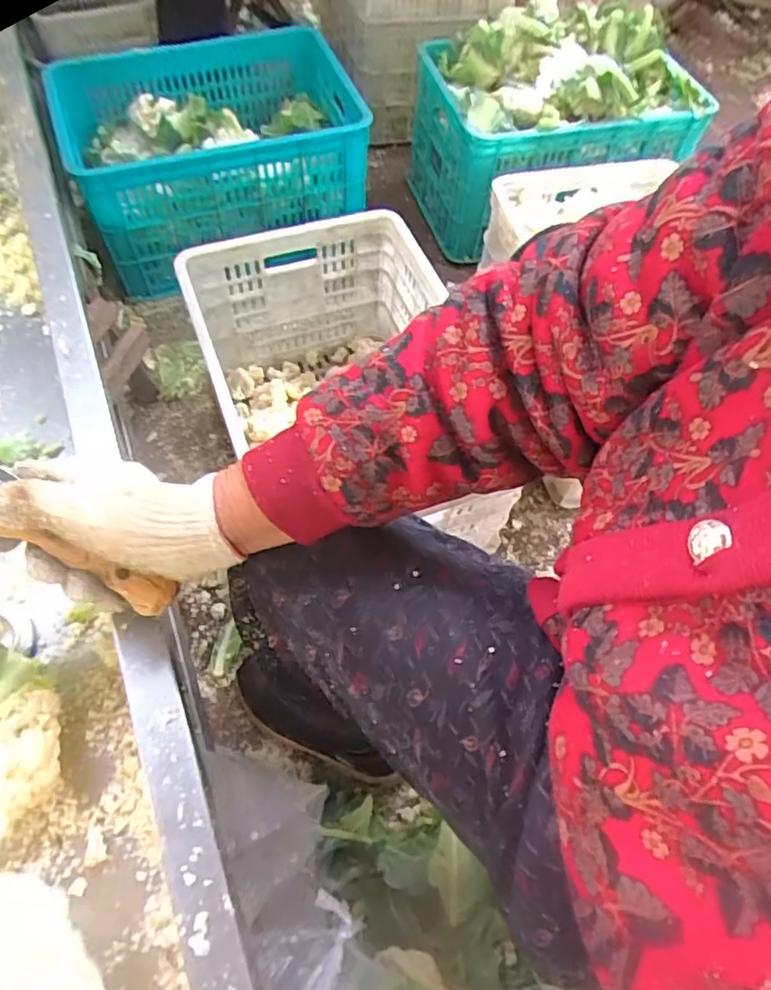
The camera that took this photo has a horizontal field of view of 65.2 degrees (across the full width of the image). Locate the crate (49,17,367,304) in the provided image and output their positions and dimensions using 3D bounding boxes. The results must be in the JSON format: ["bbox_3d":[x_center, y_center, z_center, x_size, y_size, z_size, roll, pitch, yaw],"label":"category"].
[{"bbox_3d":[-0.312,-0.662,1.147,0.510,0.227,0.360,-21,64,-15],"label":"crate"}]

